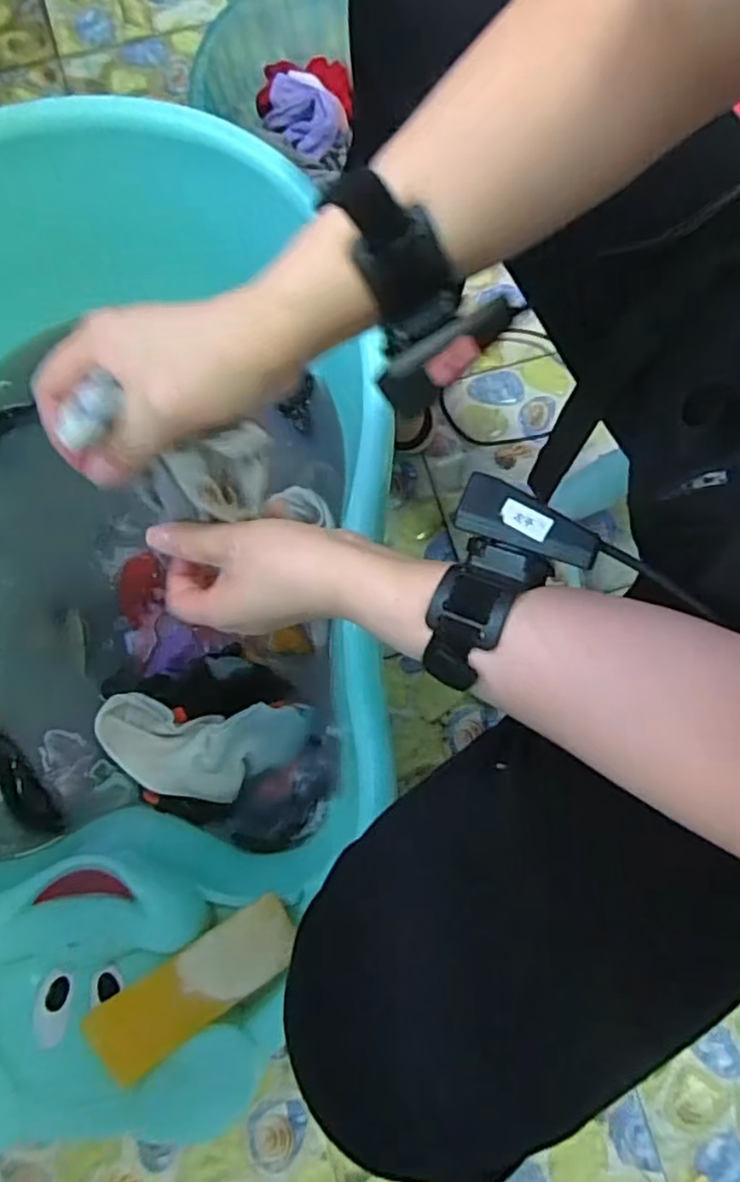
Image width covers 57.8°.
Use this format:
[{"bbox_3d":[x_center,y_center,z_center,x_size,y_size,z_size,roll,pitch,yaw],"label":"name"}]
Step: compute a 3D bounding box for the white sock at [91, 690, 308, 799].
[{"bbox_3d":[-0.158,0.145,0.618,0.191,0.044,0.087,4,78,0],"label":"white sock"}]

